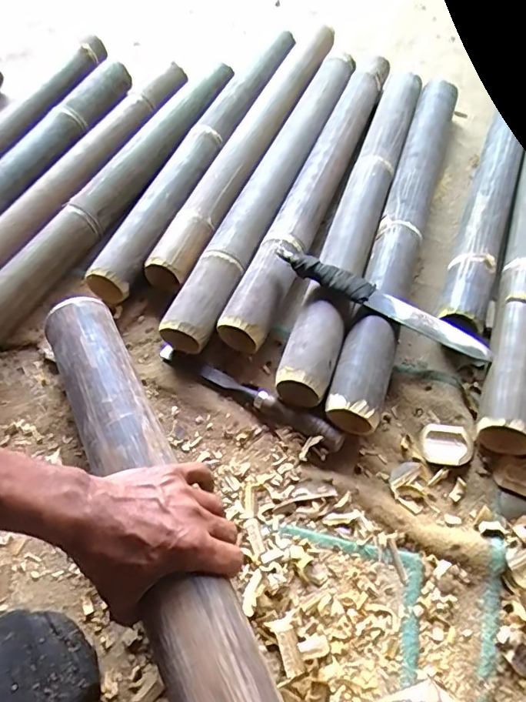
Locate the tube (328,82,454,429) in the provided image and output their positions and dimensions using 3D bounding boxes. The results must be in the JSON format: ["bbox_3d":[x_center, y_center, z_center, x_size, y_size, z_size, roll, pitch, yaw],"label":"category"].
[{"bbox_3d":[0.199,-0.175,0.712,0.067,0.071,0.643,17,58,10],"label":"tube"}]

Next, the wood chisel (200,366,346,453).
[{"bbox_3d":[0.007,0.063,0.581,0.185,0.021,0.024,28,61,16],"label":"wood chisel"}]

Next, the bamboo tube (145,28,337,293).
[{"bbox_3d":[-0.009,-0.342,0.807,0.063,0.049,0.639,20,59,12],"label":"bamboo tube"}]

